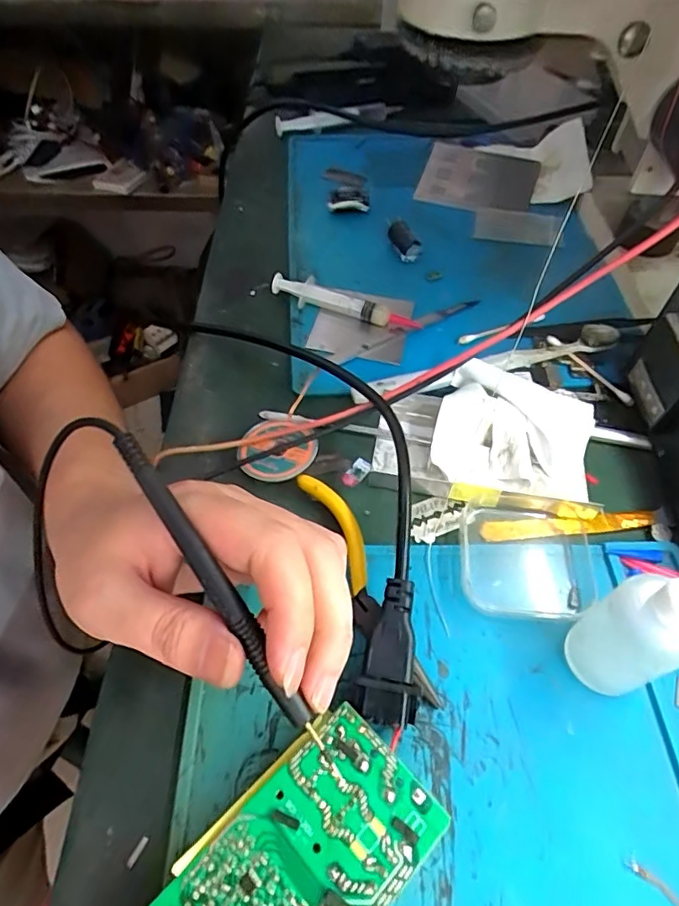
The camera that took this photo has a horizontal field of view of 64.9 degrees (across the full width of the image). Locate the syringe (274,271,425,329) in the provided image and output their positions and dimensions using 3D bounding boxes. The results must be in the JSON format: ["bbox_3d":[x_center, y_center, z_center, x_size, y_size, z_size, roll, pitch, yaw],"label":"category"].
[{"bbox_3d":[0.003,-0.107,0.385,0.110,0.016,0.017,24,57,15],"label":"syringe"}]

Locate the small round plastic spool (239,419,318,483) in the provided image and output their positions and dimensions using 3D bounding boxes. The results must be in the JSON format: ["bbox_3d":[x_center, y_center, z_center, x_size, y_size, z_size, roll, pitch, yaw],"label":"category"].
[{"bbox_3d":[-0.036,-0.001,0.310,0.040,0.015,0.043,1,54,-1],"label":"small round plastic spool"}]

